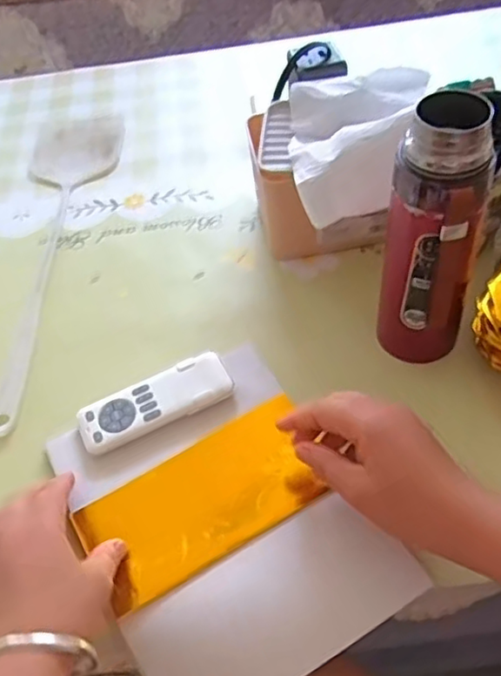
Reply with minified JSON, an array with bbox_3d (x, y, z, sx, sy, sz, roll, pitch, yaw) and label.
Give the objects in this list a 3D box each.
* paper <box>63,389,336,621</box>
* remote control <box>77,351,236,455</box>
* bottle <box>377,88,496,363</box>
[{"bbox_3d":[-0.033,0.119,0.463,0.175,0.005,0.089,-29,53,-15],"label":"paper"},{"bbox_3d":[-0.076,0.053,0.511,0.125,0.014,0.048,-23,53,-12],"label":"remote control"},{"bbox_3d":[0.132,-0.065,0.452,0.066,0.206,0.058,10,54,14],"label":"bottle"}]

